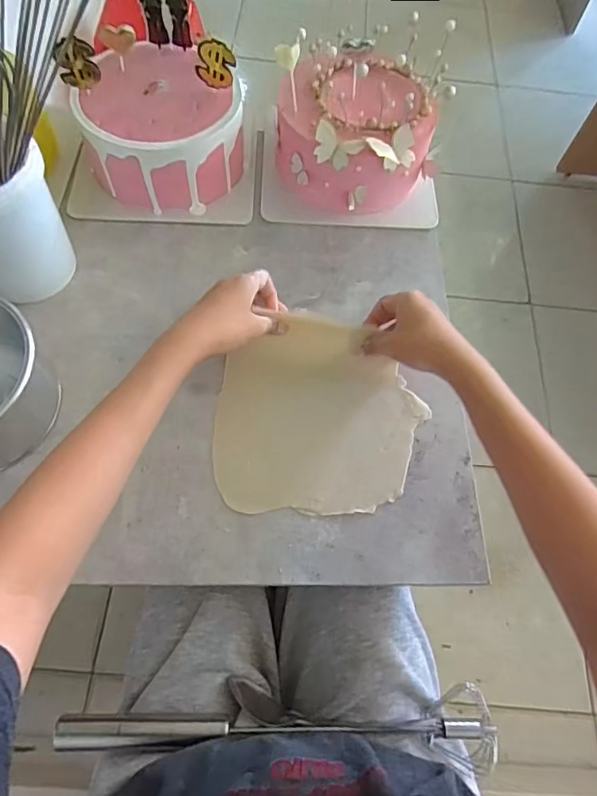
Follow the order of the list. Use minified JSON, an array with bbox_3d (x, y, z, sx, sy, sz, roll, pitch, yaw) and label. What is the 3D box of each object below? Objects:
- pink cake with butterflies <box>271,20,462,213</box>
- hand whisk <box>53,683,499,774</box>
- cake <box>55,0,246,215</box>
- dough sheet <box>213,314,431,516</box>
[{"bbox_3d":[0.069,-0.307,0.563,0.181,0.129,0.161,6,64,0],"label":"pink cake with butterflies"},{"bbox_3d":[-0.012,0.277,0.415,0.356,0.047,0.059,1,64,-2],"label":"hand whisk"},{"bbox_3d":[-0.153,-0.316,0.551,0.170,0.140,0.176,-17,66,-11],"label":"cake"},{"bbox_3d":[0.020,0.012,0.471,0.187,0.026,0.185,2,64,-2],"label":"dough sheet"}]

